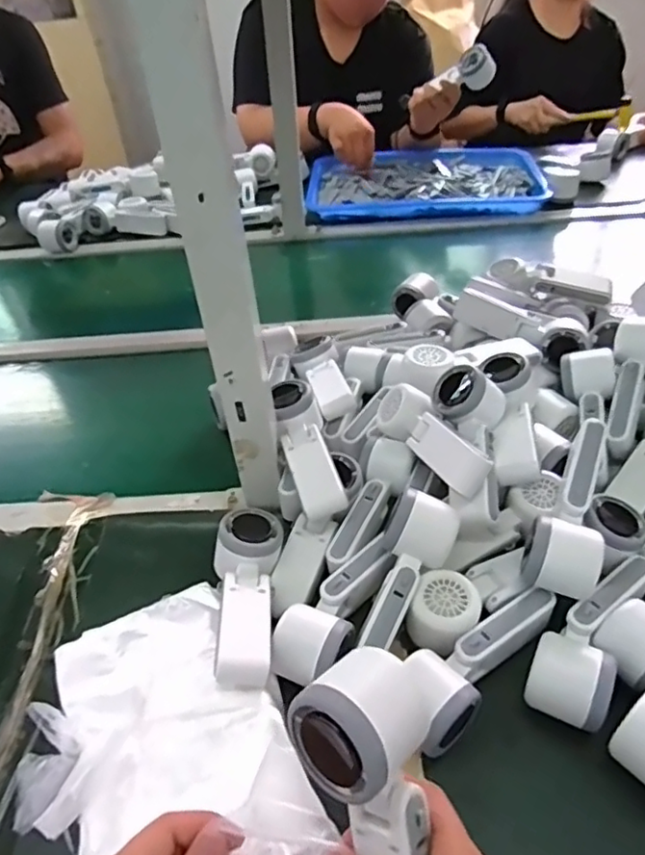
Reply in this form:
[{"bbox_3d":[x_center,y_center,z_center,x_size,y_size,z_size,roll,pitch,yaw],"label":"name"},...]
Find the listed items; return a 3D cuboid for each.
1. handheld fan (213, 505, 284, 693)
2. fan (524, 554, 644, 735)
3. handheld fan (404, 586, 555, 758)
[{"bbox_3d":[-0.060,0.138,0.509,0.060,0.041,0.170,-9,42,-5],"label":"handheld fan"},{"bbox_3d":[0.216,0.161,0.483,0.056,0.046,0.159,22,49,27],"label":"fan"},{"bbox_3d":[0.119,0.184,0.470,0.146,0.056,0.061,-29,47,-24],"label":"handheld fan"}]

